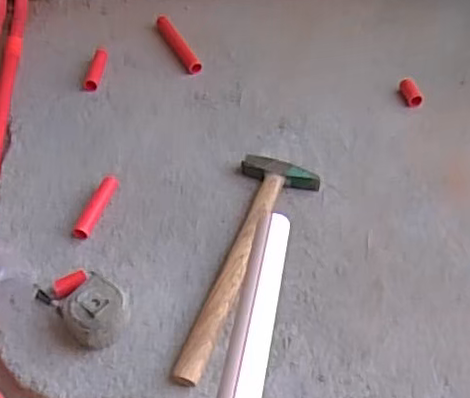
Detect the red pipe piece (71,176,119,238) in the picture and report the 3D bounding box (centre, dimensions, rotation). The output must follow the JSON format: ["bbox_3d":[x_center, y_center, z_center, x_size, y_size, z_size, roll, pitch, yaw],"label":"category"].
[{"bbox_3d":[-0.169,0.007,0.783,0.022,0.026,0.092,15,53,13],"label":"red pipe piece"}]

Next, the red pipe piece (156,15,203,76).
[{"bbox_3d":[-0.088,-0.237,0.974,0.022,0.016,0.141,-23,54,-16],"label":"red pipe piece"}]

